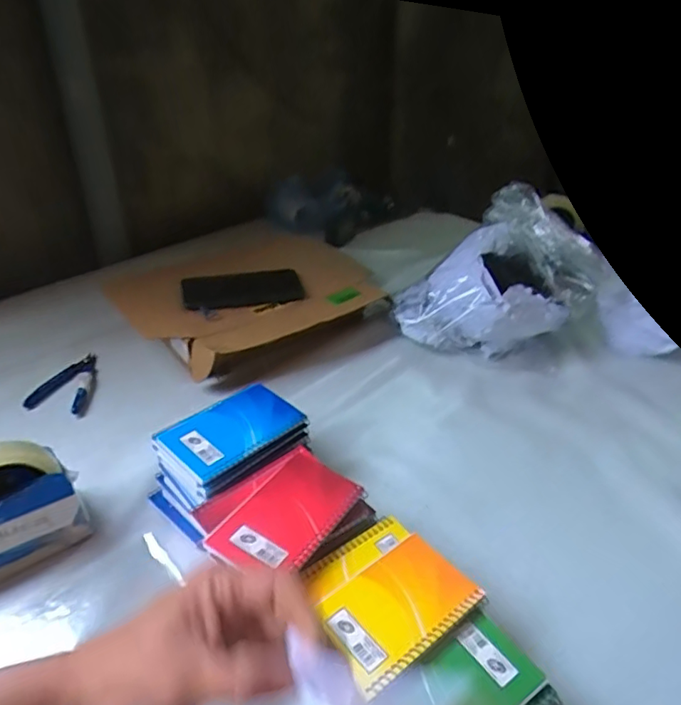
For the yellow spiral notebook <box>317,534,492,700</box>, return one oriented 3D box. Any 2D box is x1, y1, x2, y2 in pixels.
[{"bbox_3d":[0.045,0.203,0.448,0.118,0.016,0.077,-23,42,-30],"label":"yellow spiral notebook"}]

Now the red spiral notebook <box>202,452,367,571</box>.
[{"bbox_3d":[-0.046,0.147,0.504,0.079,0.011,0.127,23,41,28],"label":"red spiral notebook"}]

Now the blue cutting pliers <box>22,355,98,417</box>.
[{"bbox_3d":[-0.346,0.039,0.731,0.073,0.013,0.106,7,35,7],"label":"blue cutting pliers"}]

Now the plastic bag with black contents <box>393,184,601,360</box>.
[{"bbox_3d":[0.225,-0.104,0.827,0.253,0.186,0.201,-20,41,-29],"label":"plastic bag with black contents"}]

